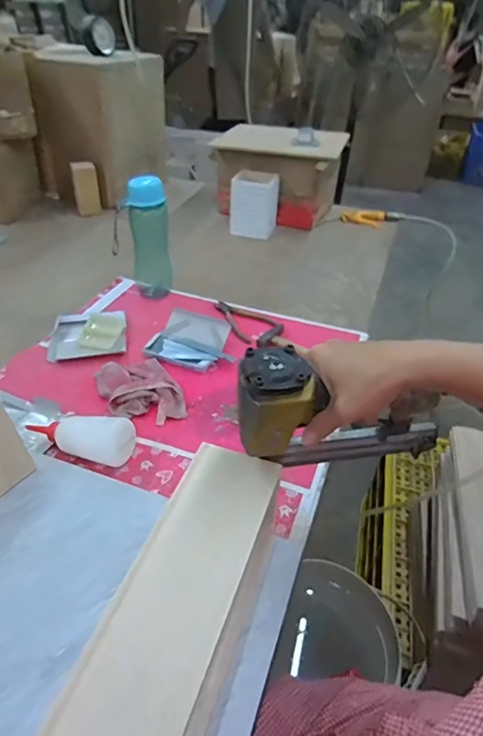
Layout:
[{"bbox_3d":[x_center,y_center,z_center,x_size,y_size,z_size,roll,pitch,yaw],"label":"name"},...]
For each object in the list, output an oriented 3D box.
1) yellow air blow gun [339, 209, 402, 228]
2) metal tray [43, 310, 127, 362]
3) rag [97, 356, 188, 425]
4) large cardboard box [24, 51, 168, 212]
[{"bbox_3d":[0.396,-0.460,1.417,0.179,0.032,0.061,4,38,0],"label":"yellow air blow gun"},{"bbox_3d":[-0.288,-0.064,0.865,0.142,0.021,0.126,-3,39,-9],"label":"metal tray"},{"bbox_3d":[-0.165,0.031,0.752,0.124,0.030,0.157,-10,40,-17],"label":"rag"},{"bbox_3d":[-0.414,-0.723,1.398,0.228,0.363,0.367,19,41,18],"label":"large cardboard box"}]

